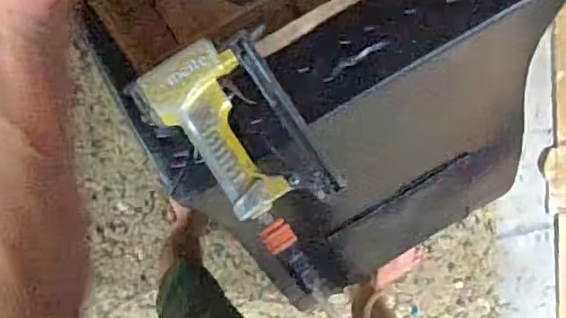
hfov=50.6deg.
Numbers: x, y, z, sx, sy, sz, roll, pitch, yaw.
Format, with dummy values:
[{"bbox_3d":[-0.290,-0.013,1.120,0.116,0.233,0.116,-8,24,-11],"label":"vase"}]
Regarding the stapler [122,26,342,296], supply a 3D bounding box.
[{"bbox_3d":[-0.023,-0.002,0.578,0.121,0.048,0.245,-36,88,-4],"label":"stapler"}]

